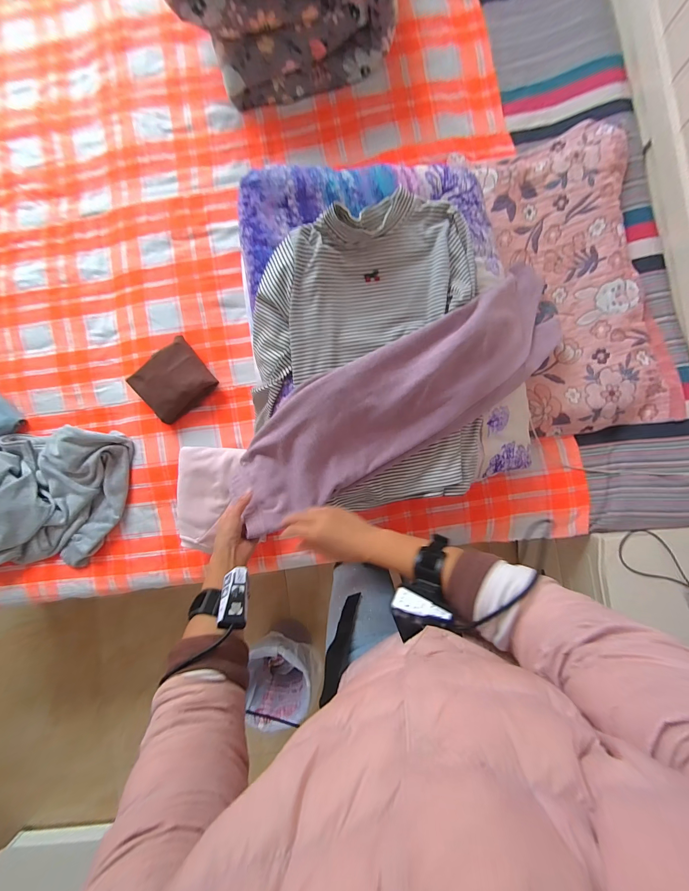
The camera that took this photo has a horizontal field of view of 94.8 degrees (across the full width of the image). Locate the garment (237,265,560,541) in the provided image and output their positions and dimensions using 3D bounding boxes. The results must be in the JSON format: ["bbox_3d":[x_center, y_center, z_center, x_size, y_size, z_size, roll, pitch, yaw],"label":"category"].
[{"bbox_3d":[0.138,-0.108,0.597,0.760,0.144,0.189,-32,88,-6],"label":"garment"}]

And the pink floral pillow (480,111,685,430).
[{"bbox_3d":[0.515,-0.369,0.726,0.320,0.072,0.690,-12,89,2],"label":"pink floral pillow"}]

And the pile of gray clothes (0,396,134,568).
[{"bbox_3d":[-0.918,0.070,0.775,0.722,0.125,0.452,24,85,-6],"label":"pile of gray clothes"}]

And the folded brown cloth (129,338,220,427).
[{"bbox_3d":[-0.418,-0.157,0.774,0.170,0.060,0.149,-42,88,1],"label":"folded brown cloth"}]

